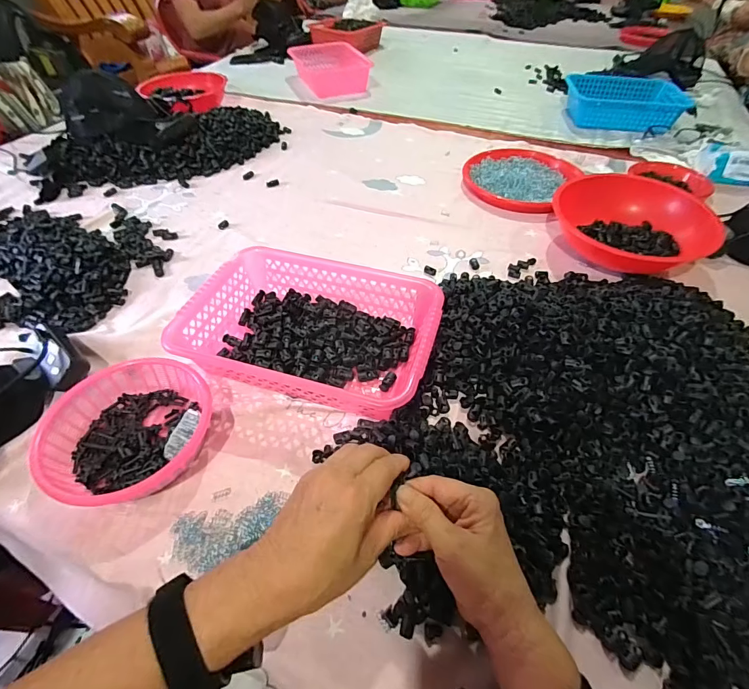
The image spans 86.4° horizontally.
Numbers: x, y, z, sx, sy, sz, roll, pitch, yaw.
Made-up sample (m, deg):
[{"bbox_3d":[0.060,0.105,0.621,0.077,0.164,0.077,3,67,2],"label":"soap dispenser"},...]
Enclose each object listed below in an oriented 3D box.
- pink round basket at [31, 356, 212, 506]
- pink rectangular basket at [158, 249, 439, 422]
[{"bbox_3d":[-0.269,0.091,0.442,0.175,0.049,0.162,0,49,0],"label":"pink round basket"},{"bbox_3d":[-0.077,-0.020,0.529,0.304,0.078,0.199,14,50,12],"label":"pink rectangular basket"}]

